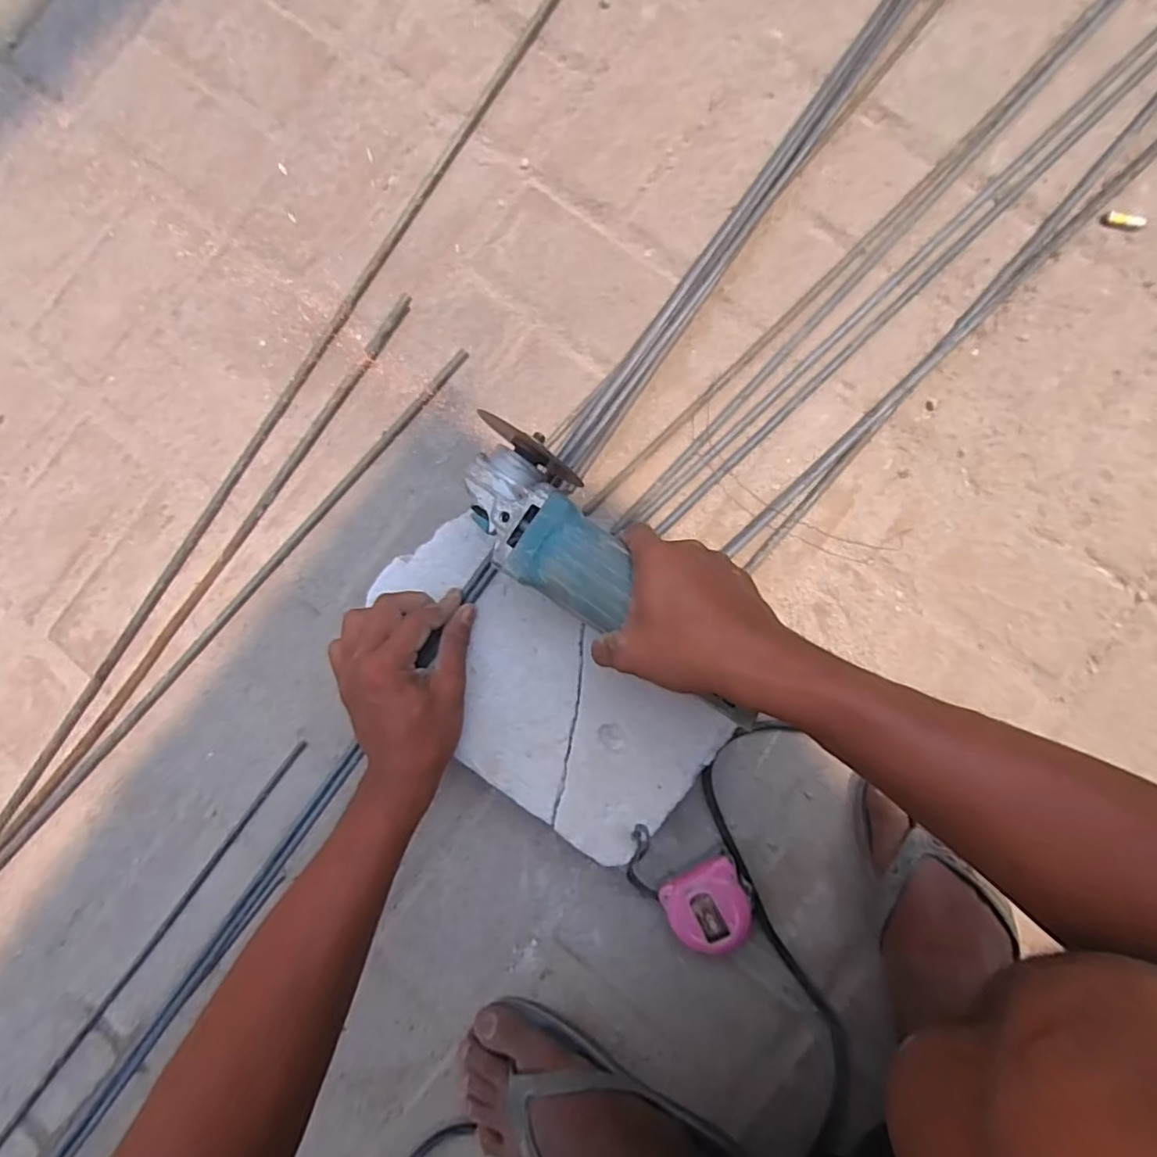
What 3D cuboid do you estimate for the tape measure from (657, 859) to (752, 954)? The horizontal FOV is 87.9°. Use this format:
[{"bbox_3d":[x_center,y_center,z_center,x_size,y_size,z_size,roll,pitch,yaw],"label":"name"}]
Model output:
[{"bbox_3d":[0.103,0.259,0.478,0.062,0.034,0.062,-27,82,2],"label":"tape measure"}]

